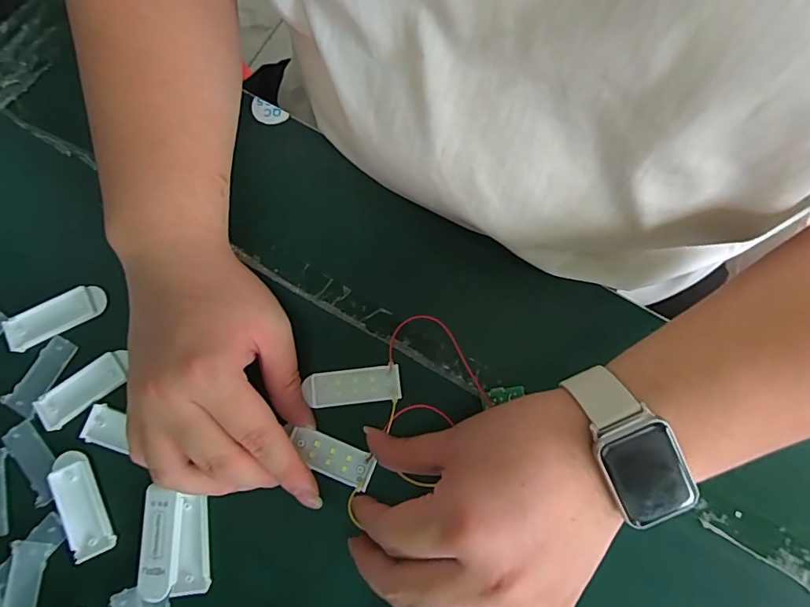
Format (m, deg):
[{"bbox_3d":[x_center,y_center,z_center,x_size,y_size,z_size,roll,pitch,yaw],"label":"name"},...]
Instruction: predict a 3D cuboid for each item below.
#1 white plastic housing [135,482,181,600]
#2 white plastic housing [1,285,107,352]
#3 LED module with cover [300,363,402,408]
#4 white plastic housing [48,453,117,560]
[{"bbox_3d":[-0.134,0.130,0.262,0.021,0.007,0.056,0,78,0],"label":"white plastic housing"},{"bbox_3d":[-0.211,0.007,0.289,0.057,0.008,0.020,-29,79,-6],"label":"white plastic housing"},{"bbox_3d":[-0.030,0.048,0.282,0.053,0.004,0.020,-7,78,-1],"label":"LED module with cover"},{"bbox_3d":[-0.181,0.111,0.266,0.024,0.006,0.057,-26,79,-5],"label":"white plastic housing"}]

